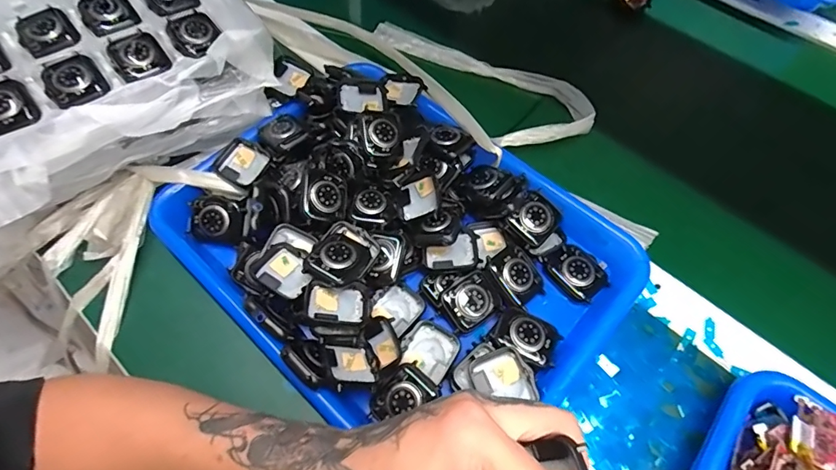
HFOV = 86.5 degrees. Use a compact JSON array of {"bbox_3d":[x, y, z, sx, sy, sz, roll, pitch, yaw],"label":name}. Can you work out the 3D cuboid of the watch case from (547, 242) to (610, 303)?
[{"bbox_3d":[0.126,0.030,0.352,0.037,0.011,0.044,-38,68,-19],"label":"watch case"}]

